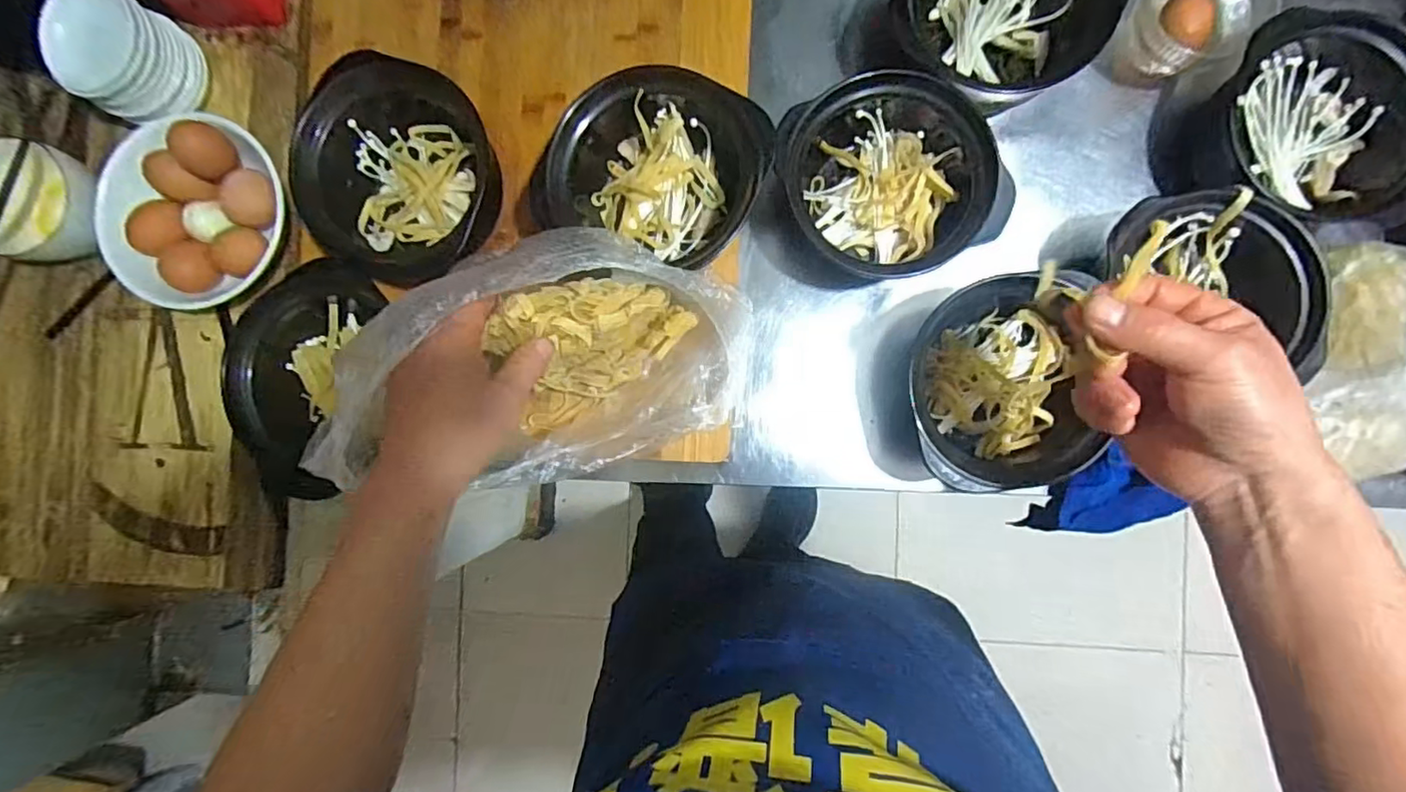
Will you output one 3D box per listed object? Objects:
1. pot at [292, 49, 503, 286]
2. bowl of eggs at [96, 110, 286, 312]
[{"bbox_3d":[-0.273,-0.199,0.549,0.170,0.088,0.174,0,89,5],"label":"pot"},{"bbox_3d":[-0.478,-0.173,0.568,0.178,0.078,0.168,0,89,5],"label":"bowl of eggs"}]

